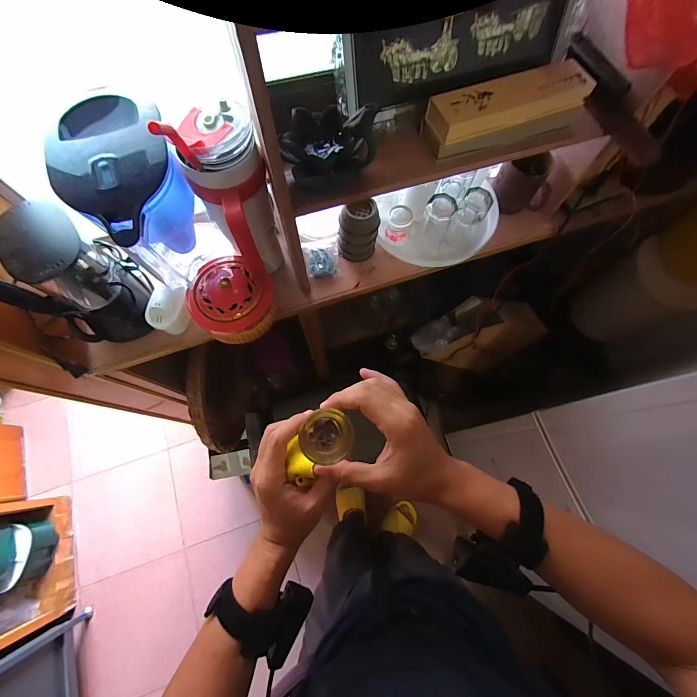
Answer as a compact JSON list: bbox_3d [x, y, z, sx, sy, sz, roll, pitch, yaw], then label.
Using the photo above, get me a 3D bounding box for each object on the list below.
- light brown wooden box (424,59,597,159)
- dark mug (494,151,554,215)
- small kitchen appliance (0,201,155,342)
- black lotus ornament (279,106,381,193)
[{"bbox_3d":[0.224,-0.337,0.448,0.236,0.052,0.067,-19,73,-7],"label":"light brown wooden box"},{"bbox_3d":[0.345,-0.322,0.631,0.084,0.083,0.094,1,72,-1],"label":"dark mug"},{"bbox_3d":[-0.399,-0.104,0.476,0.105,0.181,0.111,0,72,-1],"label":"small kitchen appliance"},{"bbox_3d":[-0.033,-0.261,0.399,0.102,0.076,0.092,42,76,12],"label":"black lotus ornament"}]

